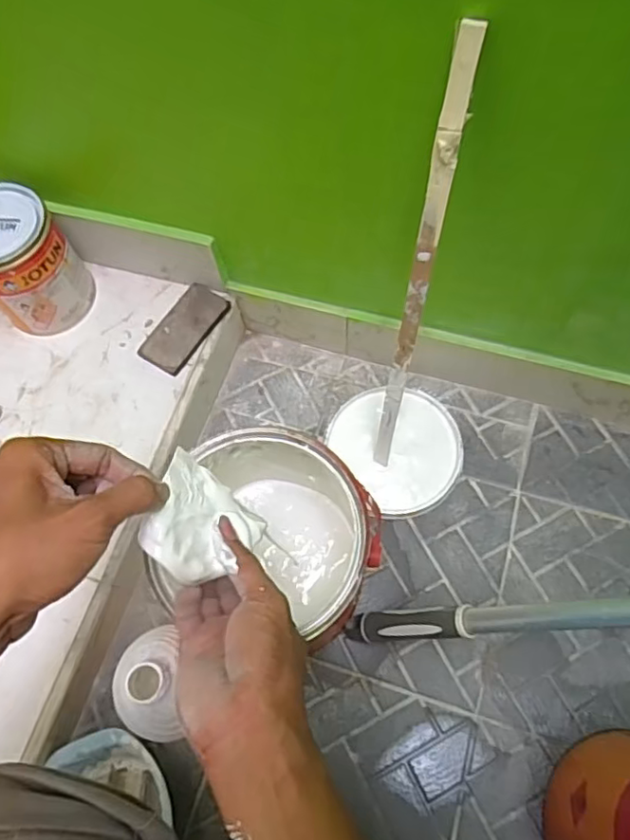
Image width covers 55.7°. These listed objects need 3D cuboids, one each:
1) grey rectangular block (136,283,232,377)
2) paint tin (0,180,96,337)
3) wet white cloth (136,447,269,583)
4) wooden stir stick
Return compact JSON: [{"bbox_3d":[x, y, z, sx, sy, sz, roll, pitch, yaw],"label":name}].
[{"bbox_3d":[-0.154,-0.109,0.705,0.058,0.012,0.113,30,73,14],"label":"grey rectangular block"},{"bbox_3d":[-0.331,-0.179,0.678,0.105,0.138,0.113,-1,69,3],"label":"paint tin"},{"bbox_3d":[-0.072,0.066,0.378,0.077,0.014,0.070,48,43,-18],"label":"wet white cloth"},{"bbox_3d":[0.086,-0.093,0.528,0.019,0.447,0.008,23,54,15],"label":"wooden stir stick"}]

